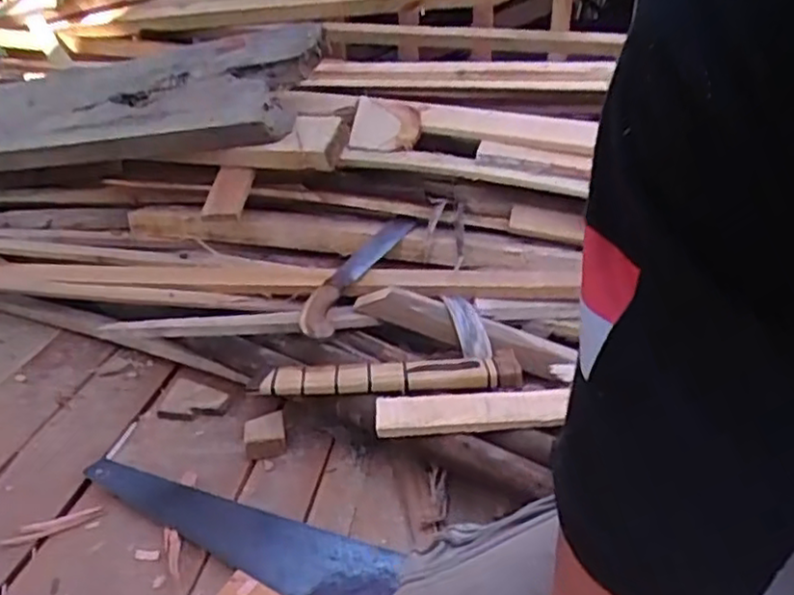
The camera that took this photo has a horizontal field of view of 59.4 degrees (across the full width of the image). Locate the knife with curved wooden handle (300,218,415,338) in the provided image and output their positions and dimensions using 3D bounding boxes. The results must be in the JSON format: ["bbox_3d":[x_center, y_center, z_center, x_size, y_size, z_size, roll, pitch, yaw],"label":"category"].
[{"bbox_3d":[-0.060,-0.036,1.056,0.071,0.048,0.363,9,28,17],"label":"knife with curved wooden handle"}]

